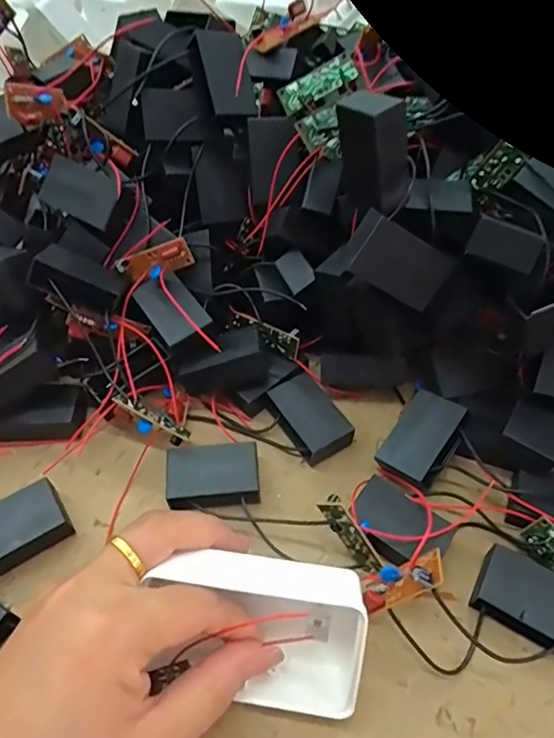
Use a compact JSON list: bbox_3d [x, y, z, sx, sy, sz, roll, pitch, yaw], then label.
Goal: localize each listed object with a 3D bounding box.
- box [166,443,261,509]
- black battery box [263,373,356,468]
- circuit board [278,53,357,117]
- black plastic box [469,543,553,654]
[{"bbox_3d":[-0.033,0.058,0.273,0.047,0.017,0.032,-5,53,-4],"label":"box"},{"bbox_3d":[0.018,0.029,0.296,0.031,0.017,0.048,-25,57,-18],"label":"black battery box"},{"bbox_3d":[0.023,-0.161,0.292,0.044,0.015,0.004,-28,13,6],"label":"circuit board"},{"bbox_3d":[0.116,0.107,0.237,0.049,0.018,0.033,25,57,17],"label":"black plastic box"}]

